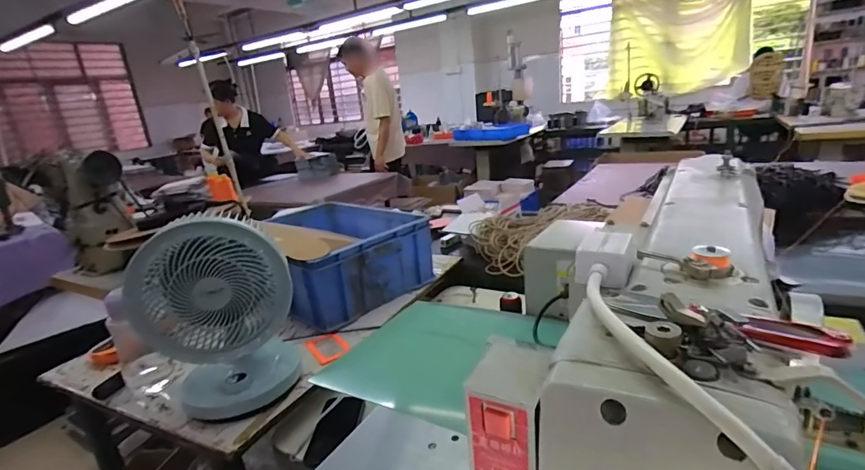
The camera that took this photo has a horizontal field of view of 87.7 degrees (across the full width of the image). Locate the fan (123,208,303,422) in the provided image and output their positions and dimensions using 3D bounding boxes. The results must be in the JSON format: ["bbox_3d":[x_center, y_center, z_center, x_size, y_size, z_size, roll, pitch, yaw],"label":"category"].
[{"bbox_3d":[-0.355,0.122,0.738,0.203,0.311,0.170,-21,22,-36],"label":"fan"}]

